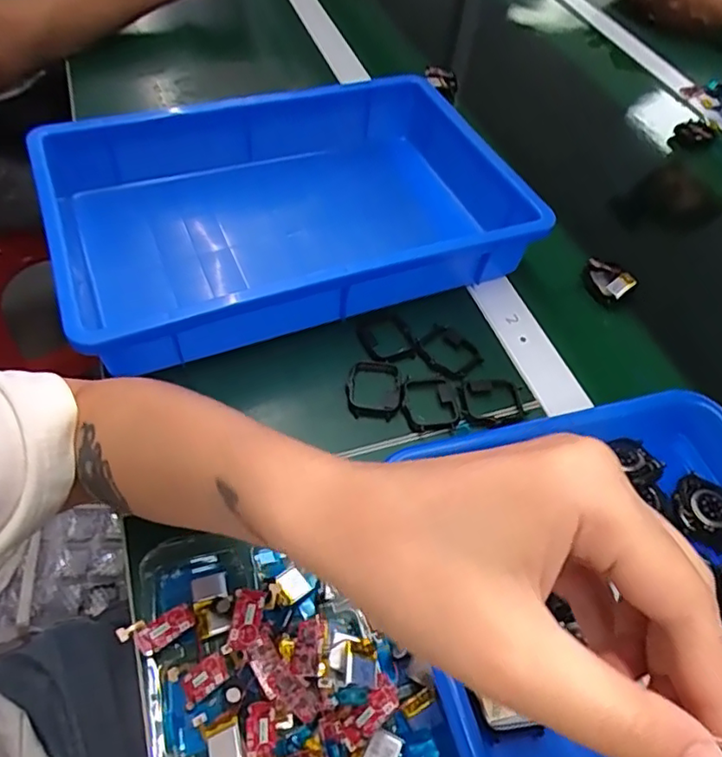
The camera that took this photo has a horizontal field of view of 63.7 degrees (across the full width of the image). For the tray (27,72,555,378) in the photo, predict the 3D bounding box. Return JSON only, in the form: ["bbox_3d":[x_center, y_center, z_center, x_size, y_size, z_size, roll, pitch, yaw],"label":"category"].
[{"bbox_3d":[-0.064,-0.156,0.564,0.416,0.102,0.336,-17,55,-14],"label":"tray"}]

